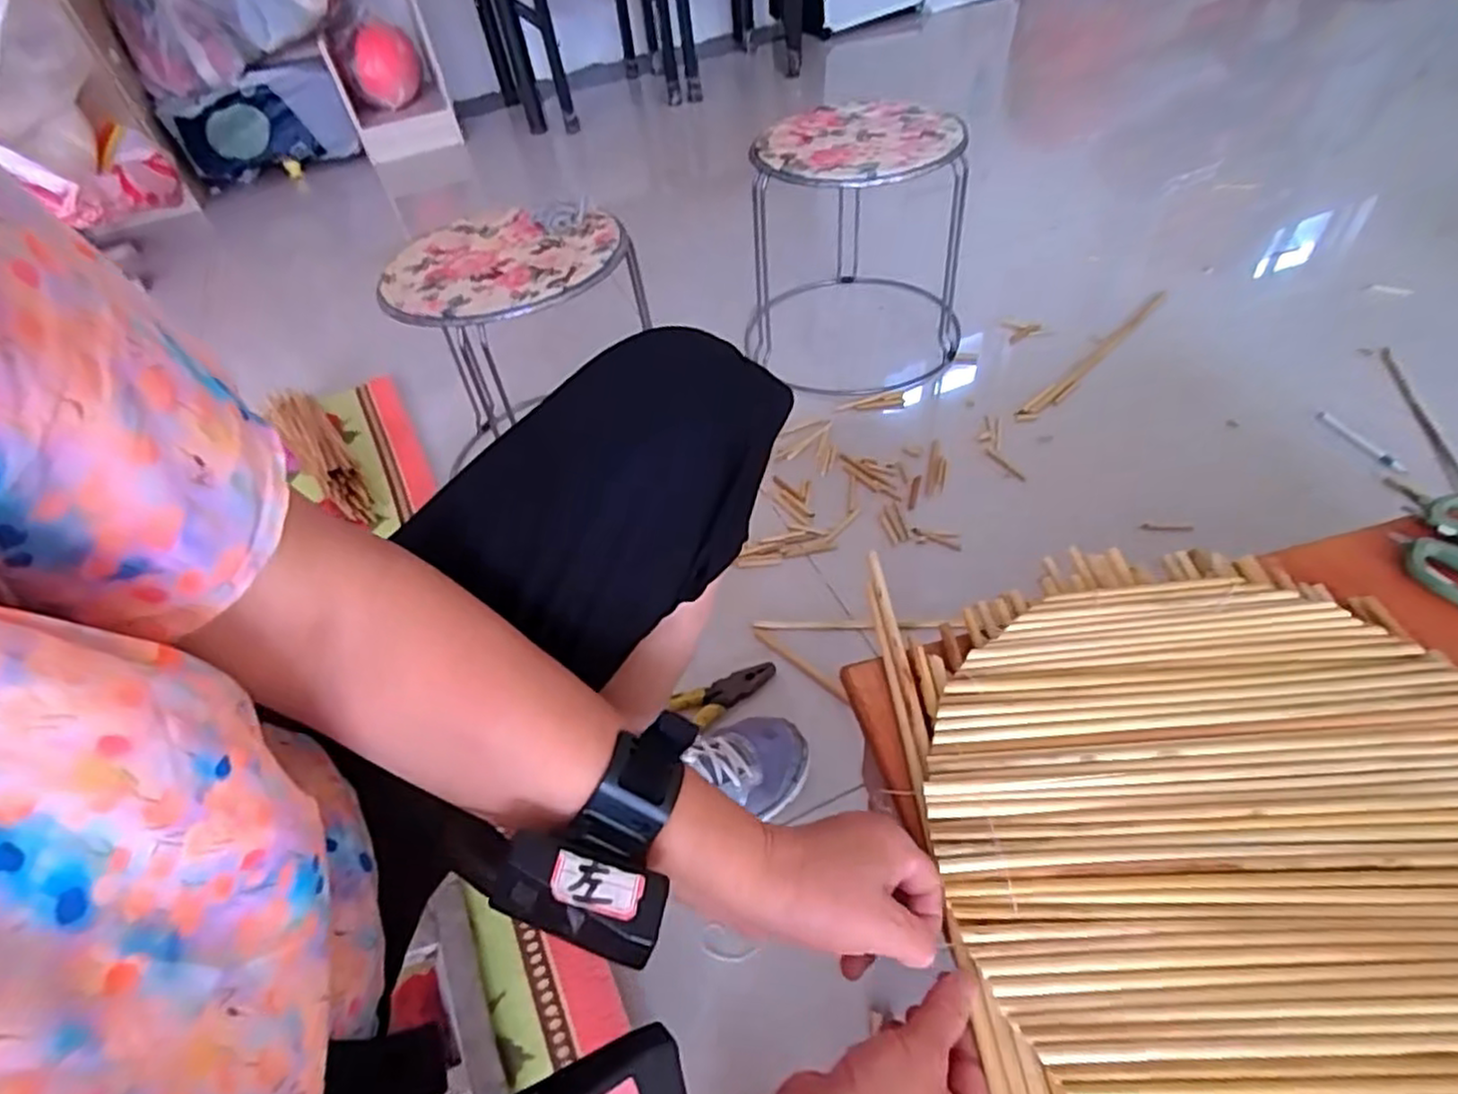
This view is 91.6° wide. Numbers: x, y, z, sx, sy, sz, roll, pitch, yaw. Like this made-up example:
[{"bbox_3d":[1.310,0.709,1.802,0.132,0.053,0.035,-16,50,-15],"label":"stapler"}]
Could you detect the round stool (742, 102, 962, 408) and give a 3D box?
[{"bbox_3d":[0.201,-0.498,1.153,0.315,0.340,0.339,1,49,8],"label":"round stool"}]

